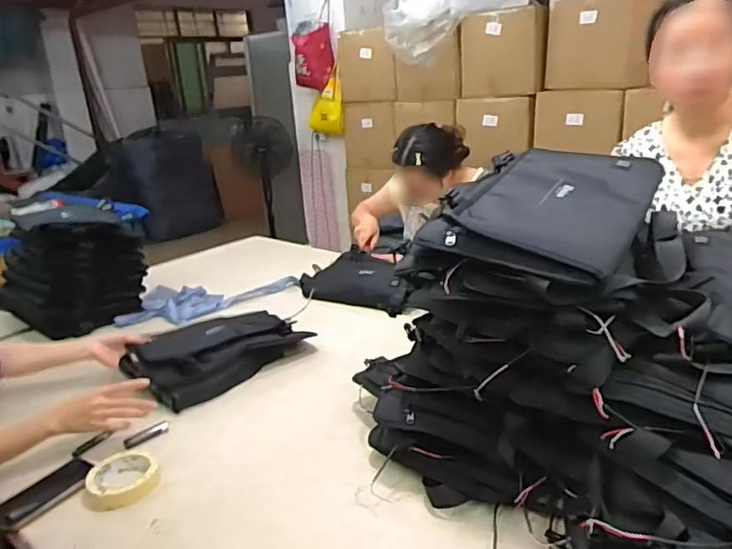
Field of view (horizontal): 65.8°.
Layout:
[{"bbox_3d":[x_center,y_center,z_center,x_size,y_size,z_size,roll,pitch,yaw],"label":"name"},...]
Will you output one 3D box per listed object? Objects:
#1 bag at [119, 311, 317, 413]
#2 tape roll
[{"bbox_3d":[-0.321,0.151,1.205,0.372,0.079,0.243,-20,24,-37],"label":"bag"},{"bbox_3d":[-0.370,0.305,0.859,0.099,0.025,0.122,-19,23,-35],"label":"tape roll"}]

